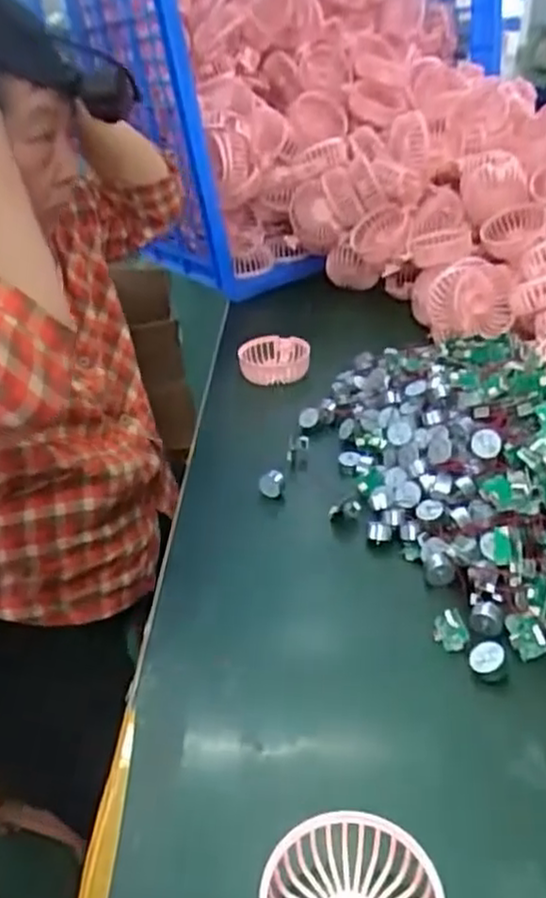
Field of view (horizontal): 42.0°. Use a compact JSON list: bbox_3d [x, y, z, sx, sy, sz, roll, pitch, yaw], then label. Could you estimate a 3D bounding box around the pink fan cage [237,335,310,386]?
[{"bbox_3d":[0.000,-0.115,0.920,0.088,0.038,0.070,-3,32,-4],"label":"pink fan cage"}]

